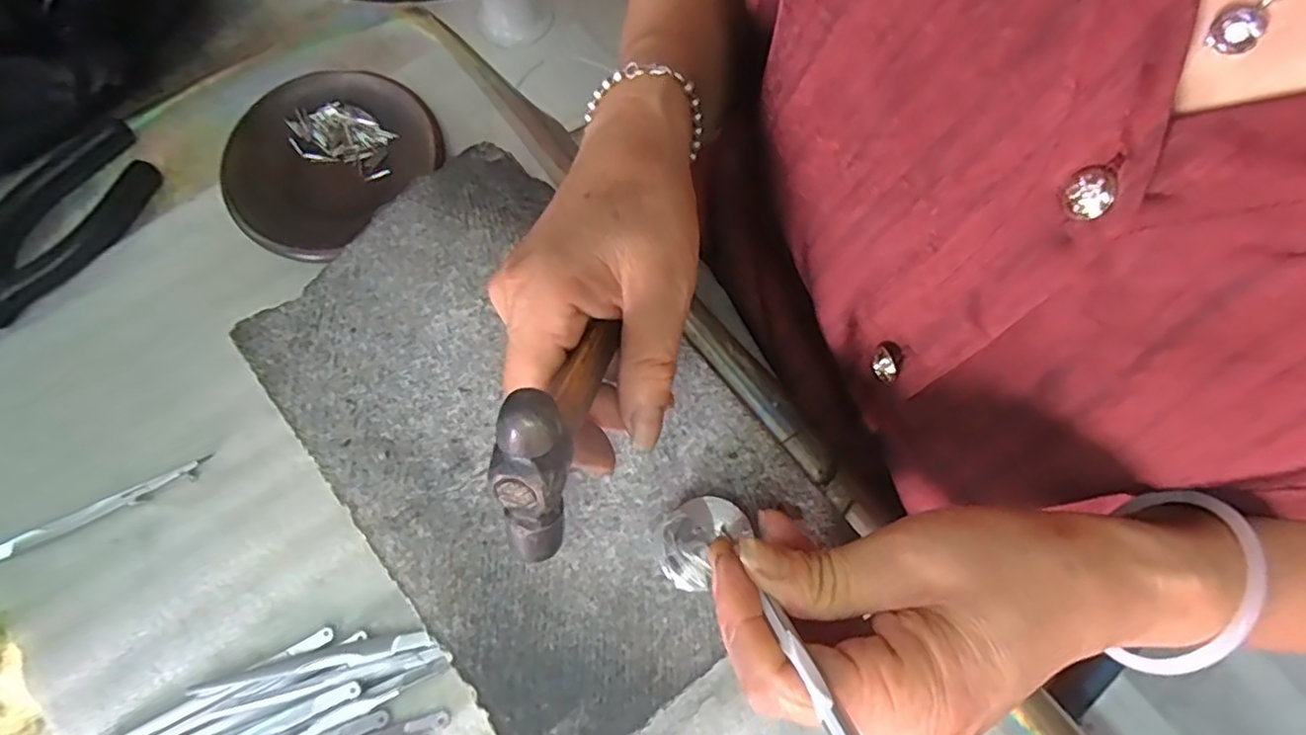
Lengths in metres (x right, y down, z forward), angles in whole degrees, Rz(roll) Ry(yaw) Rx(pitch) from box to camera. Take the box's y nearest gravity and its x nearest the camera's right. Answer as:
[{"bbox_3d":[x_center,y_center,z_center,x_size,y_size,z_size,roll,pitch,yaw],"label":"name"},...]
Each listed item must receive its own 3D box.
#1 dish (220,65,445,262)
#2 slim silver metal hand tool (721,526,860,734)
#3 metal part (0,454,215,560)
[{"bbox_3d":[-0.179,-0.116,0.362,0.098,0.017,0.112,40,76,12],"label":"dish"},{"bbox_3d":[0.039,0.078,0.188,0.006,0.114,0.004,-20,113,-6],"label":"slim silver metal hand tool"},{"bbox_3d":[-0.262,0.068,0.309,0.109,0.004,0.009,-25,74,-8],"label":"metal part"}]

